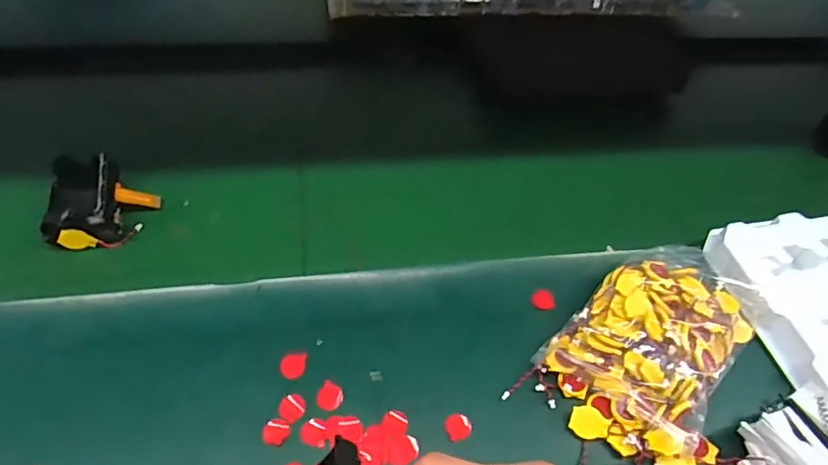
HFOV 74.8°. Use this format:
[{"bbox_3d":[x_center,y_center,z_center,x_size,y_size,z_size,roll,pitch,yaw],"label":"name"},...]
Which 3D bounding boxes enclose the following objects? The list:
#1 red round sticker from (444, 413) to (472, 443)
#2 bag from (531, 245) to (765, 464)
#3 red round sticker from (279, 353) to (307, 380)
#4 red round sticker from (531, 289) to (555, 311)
[{"bbox_3d":[0.028,0.122,0.342,0.017,0.004,0.016,2,52,-3],"label":"red round sticker"},{"bbox_3d":[0.169,0.072,0.376,0.114,0.030,0.164,29,56,18],"label":"bag"},{"bbox_3d":[-0.080,0.089,0.359,0.017,0.004,0.017,3,59,-5],"label":"red round sticker"},{"bbox_3d":[0.098,0.051,0.411,0.019,0.004,0.017,-6,59,-23],"label":"red round sticker"}]

